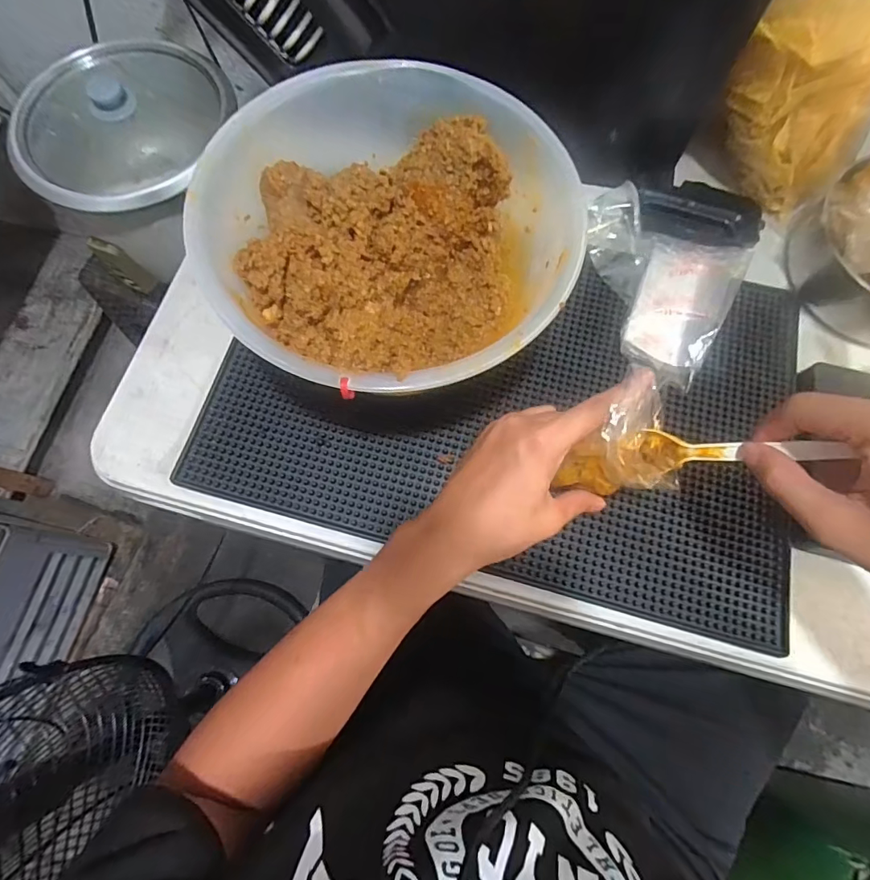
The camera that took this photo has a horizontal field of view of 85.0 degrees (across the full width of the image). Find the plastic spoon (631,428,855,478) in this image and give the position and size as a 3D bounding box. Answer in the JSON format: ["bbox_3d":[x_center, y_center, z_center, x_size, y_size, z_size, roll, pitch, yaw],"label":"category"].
[{"bbox_3d":[0.170,0.007,0.280,0.109,0.012,0.026,-2,67,44],"label":"plastic spoon"}]

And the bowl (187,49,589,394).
[{"bbox_3d":[-0.020,-0.128,0.340,0.218,0.119,0.226,0,73,1],"label":"bowl"}]

